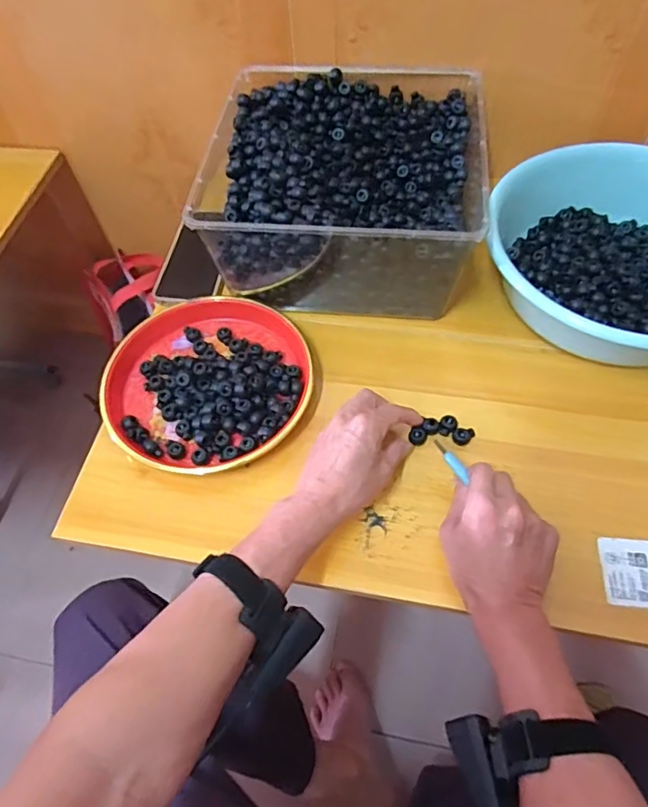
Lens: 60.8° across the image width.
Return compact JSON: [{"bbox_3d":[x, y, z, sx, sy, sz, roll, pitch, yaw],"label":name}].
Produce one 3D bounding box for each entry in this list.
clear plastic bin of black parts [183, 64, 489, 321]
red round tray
[{"bbox_3d":[0.031,-0.258,0.671,0.287,0.139,0.276,3,59,6],"label":"clear plastic bin of black parts"},{"bbox_3d":[-0.124,-0.031,0.611,0.215,0.032,0.221,-2,59,3],"label":"red round tray"}]

